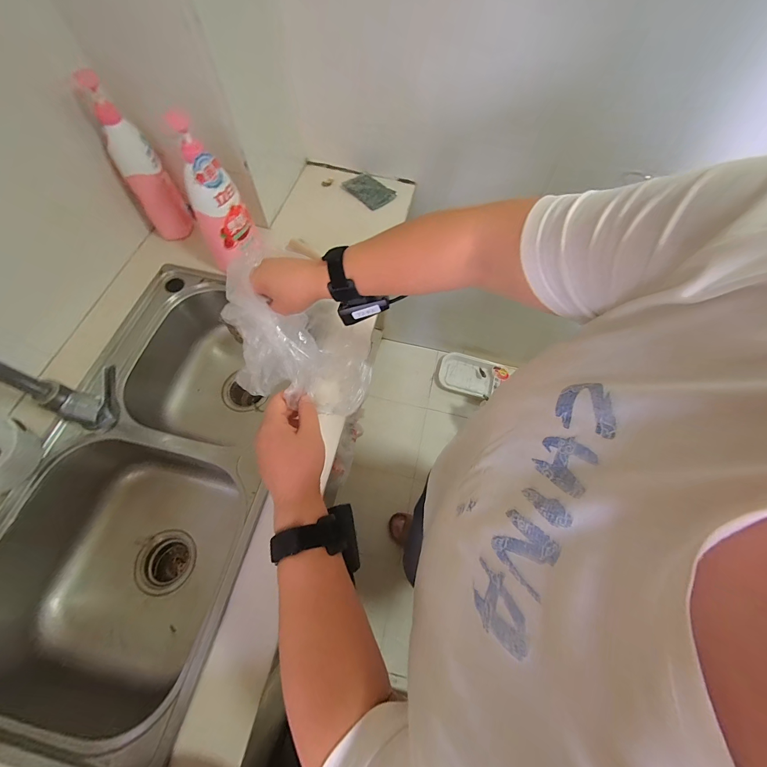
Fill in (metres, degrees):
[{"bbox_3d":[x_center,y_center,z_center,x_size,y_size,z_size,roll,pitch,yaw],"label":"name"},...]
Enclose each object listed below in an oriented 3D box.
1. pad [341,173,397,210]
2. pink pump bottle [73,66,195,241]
[{"bbox_3d":[-0.036,-0.498,0.841,0.126,0.008,0.090,37,70,15],"label":"pad"},{"bbox_3d":[-0.463,-0.406,0.639,0.083,0.284,0.058,-40,72,-18],"label":"pink pump bottle"}]

